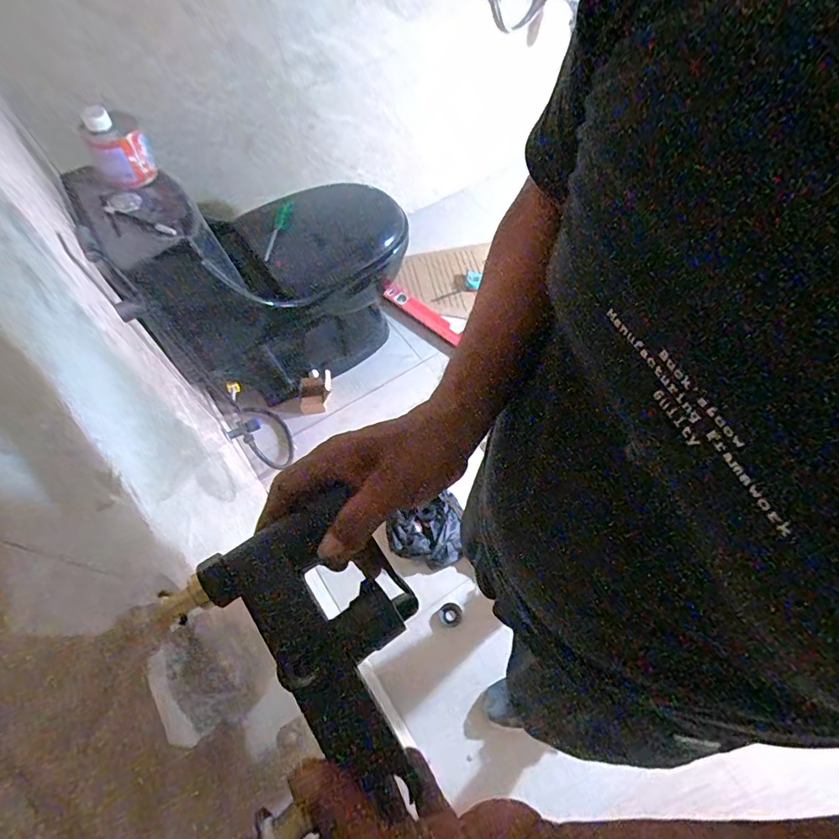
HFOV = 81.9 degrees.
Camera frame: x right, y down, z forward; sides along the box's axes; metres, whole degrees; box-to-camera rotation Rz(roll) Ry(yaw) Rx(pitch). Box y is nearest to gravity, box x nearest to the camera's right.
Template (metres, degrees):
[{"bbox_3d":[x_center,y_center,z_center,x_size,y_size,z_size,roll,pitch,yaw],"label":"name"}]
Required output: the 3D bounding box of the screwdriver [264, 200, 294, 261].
[{"bbox_3d":[-0.335,-0.465,1.162,0.034,0.022,0.205,3,62,3],"label":"screwdriver"}]

